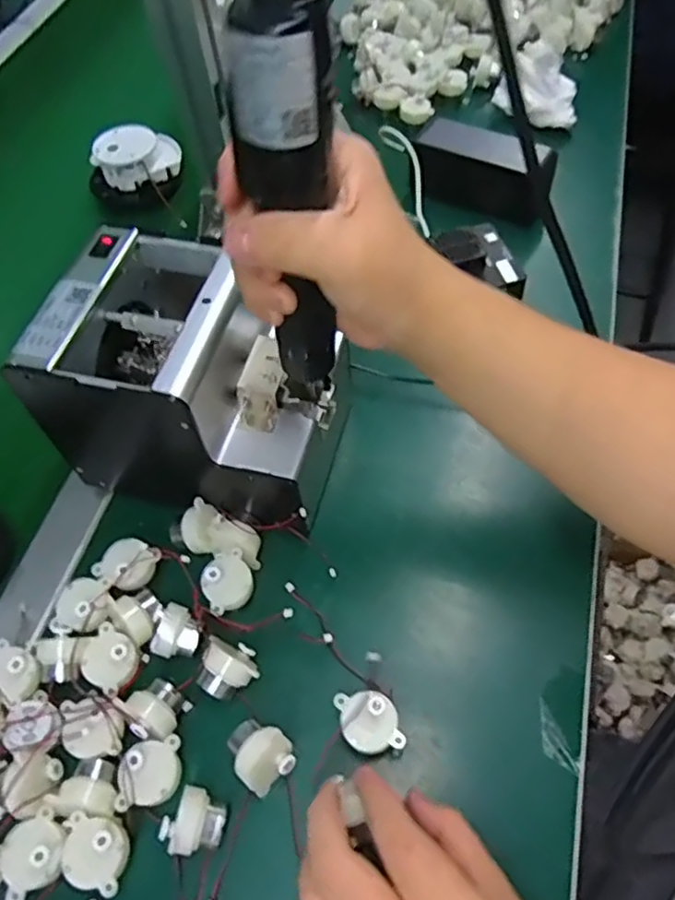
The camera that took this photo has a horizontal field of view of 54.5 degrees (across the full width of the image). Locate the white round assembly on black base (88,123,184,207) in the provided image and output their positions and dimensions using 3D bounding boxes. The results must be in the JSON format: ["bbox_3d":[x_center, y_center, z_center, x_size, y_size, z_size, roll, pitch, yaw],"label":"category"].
[{"bbox_3d":[-0.204,-0.286,0.661,0.096,0.048,0.071,-23,58,-9],"label":"white round assembly on black base"}]

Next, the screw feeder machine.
[{"bbox_3d":[-0.089,-0.044,0.445,0.168,0.145,0.131,14,59,12],"label":"screw feeder machine"}]

